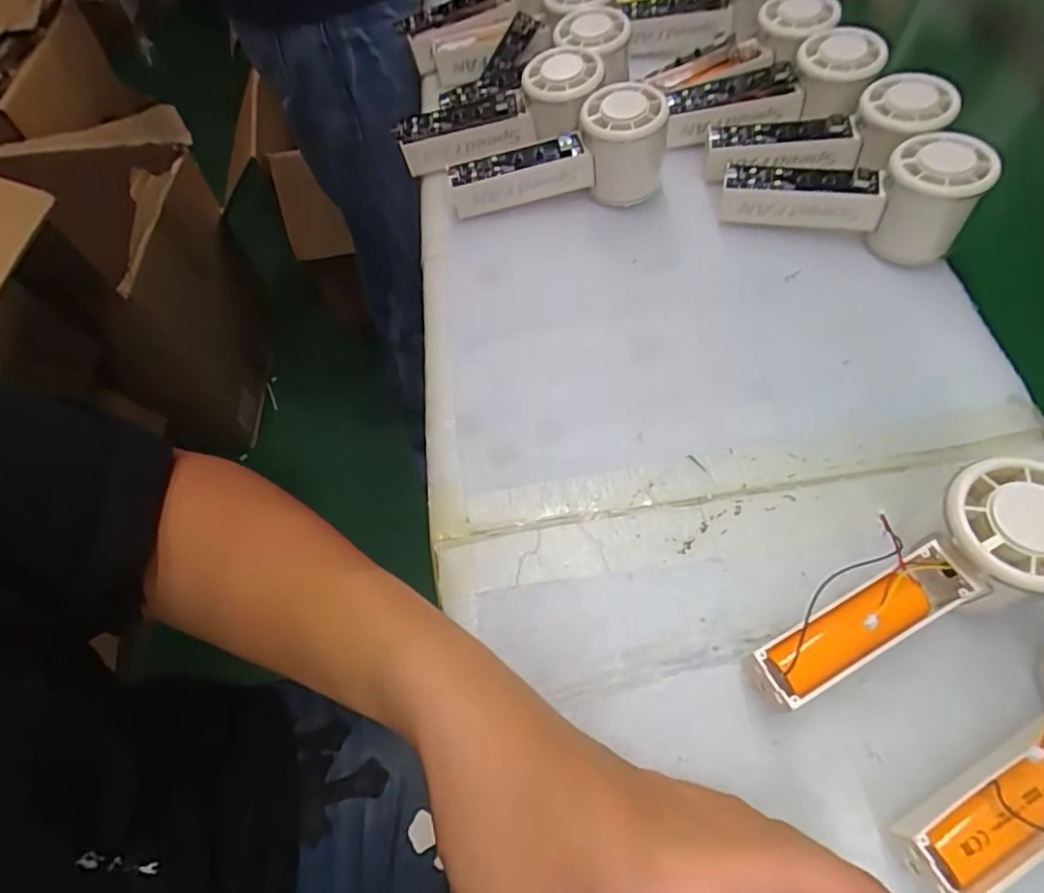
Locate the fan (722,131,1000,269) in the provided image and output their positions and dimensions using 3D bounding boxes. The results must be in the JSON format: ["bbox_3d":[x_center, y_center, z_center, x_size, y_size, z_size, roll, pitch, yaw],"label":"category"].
[{"bbox_3d":[0.207,-0.161,0.385,0.149,0.058,0.050,8,61,9],"label":"fan"}]

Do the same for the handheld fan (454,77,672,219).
[{"bbox_3d":[0.023,-0.200,0.418,0.148,0.061,0.054,-13,60,-4],"label":"handheld fan"}]

